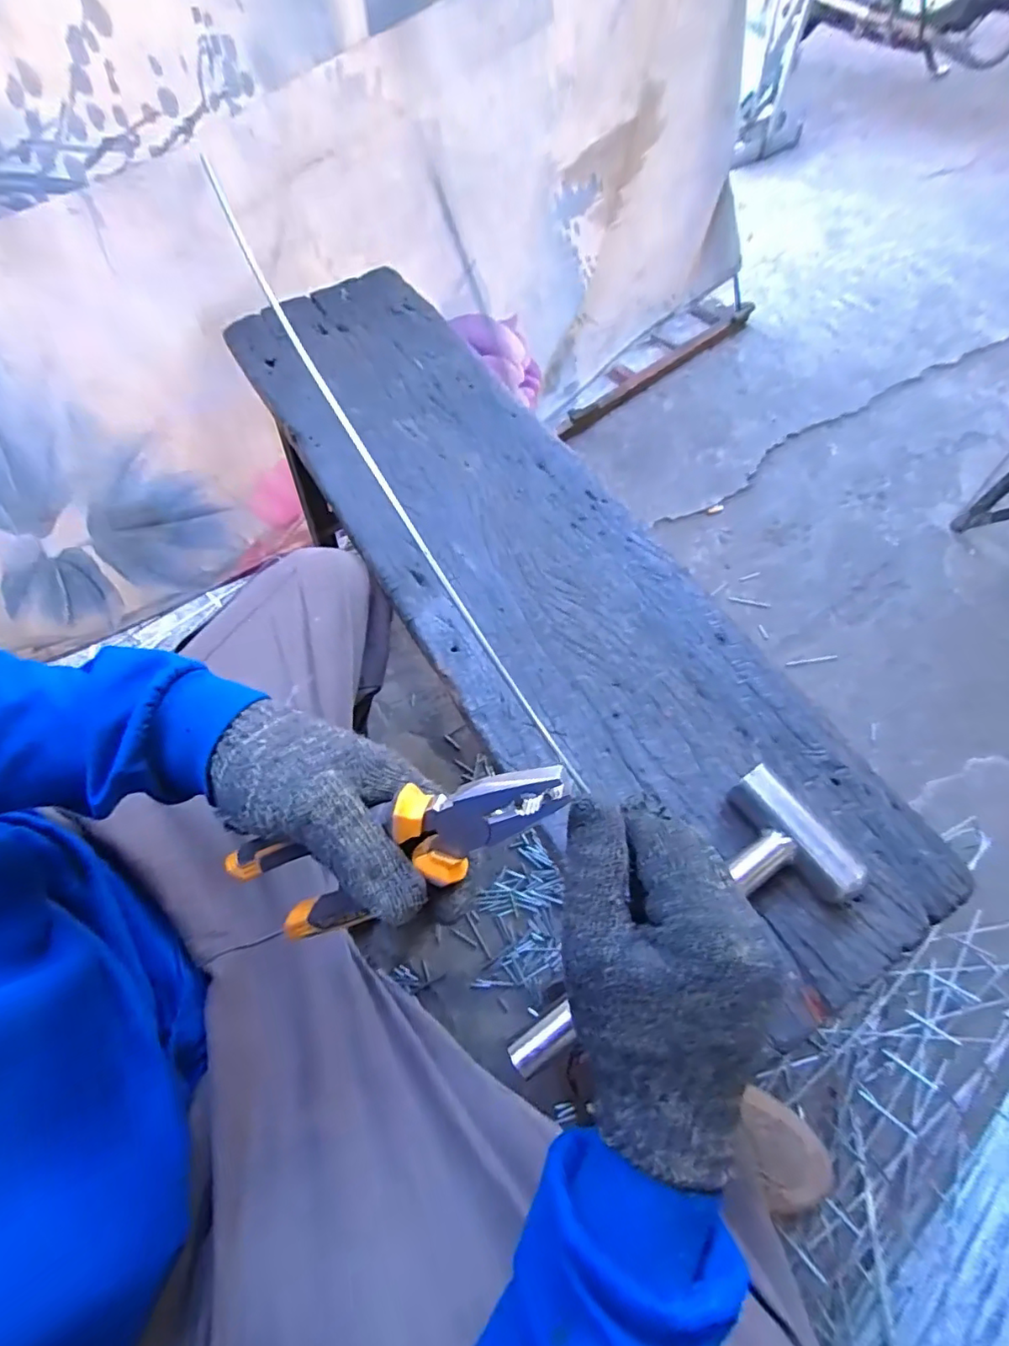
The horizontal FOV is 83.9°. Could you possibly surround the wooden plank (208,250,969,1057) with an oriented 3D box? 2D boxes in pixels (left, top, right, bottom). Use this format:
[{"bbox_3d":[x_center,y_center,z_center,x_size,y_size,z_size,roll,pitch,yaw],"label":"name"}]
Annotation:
[{"bbox_3d":[-0.007,-0.136,0.557,0.243,0.029,0.918,-30,67,-11],"label":"wooden plank"}]

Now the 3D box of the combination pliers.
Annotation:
[{"bbox_3d":[-0.051,0.082,0.274,0.185,0.021,0.055,-28,101,23],"label":"combination pliers"}]

